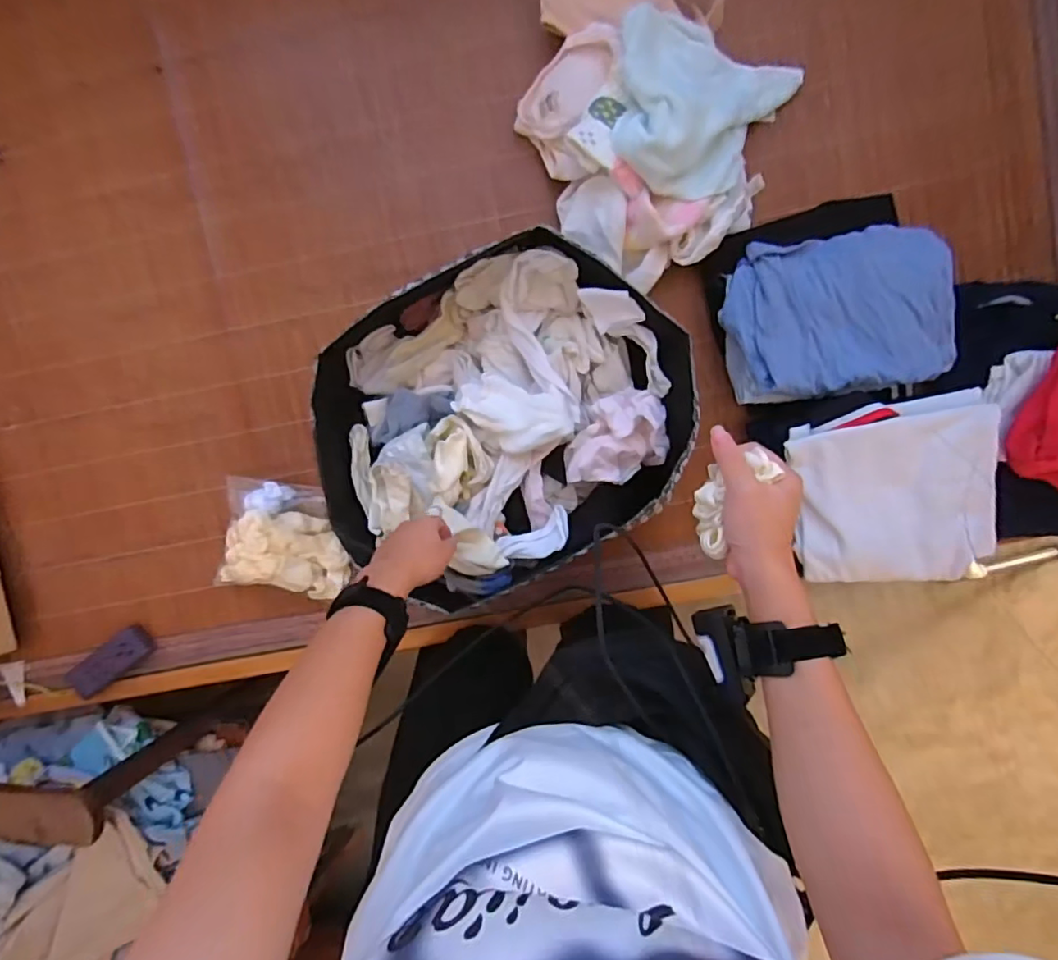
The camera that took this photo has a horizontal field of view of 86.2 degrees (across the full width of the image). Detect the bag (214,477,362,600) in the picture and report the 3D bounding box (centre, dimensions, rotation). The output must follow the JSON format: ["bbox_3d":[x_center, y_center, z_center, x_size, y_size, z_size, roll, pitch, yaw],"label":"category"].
[{"bbox_3d":[-0.342,0.087,0.804,0.178,0.048,0.152,12,97,1],"label":"bag"}]

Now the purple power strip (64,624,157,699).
[{"bbox_3d":[-0.632,0.274,0.855,0.136,0.019,0.052,-38,94,6],"label":"purple power strip"}]

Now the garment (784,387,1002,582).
[{"bbox_3d":[0.437,0.018,0.674,0.224,0.049,0.216,-8,104,16],"label":"garment"}]

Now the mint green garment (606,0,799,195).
[{"bbox_3d":[0.193,-0.461,0.683,0.207,0.118,0.227,0,97,2],"label":"mint green garment"}]

